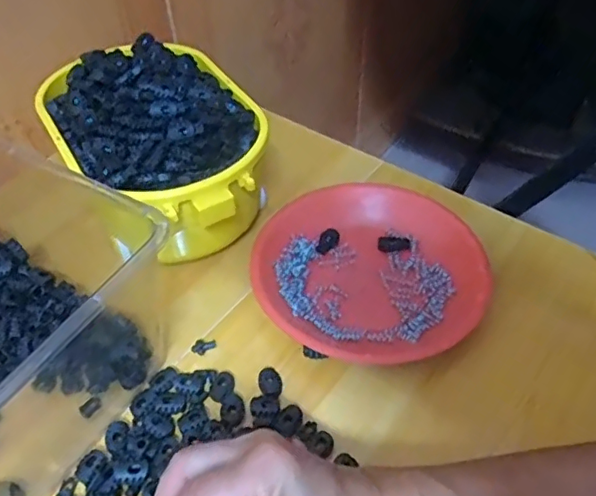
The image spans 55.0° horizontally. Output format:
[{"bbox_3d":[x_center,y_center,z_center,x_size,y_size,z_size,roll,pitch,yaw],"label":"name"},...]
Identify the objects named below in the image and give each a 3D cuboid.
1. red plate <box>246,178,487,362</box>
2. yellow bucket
[{"bbox_3d":[0.060,0.017,0.498,0.196,0.029,0.180,-1,48,1],"label":"red plate"},{"bbox_3d":[-0.122,-0.088,0.527,0.163,0.120,0.225,-26,52,-21],"label":"yellow bucket"}]

